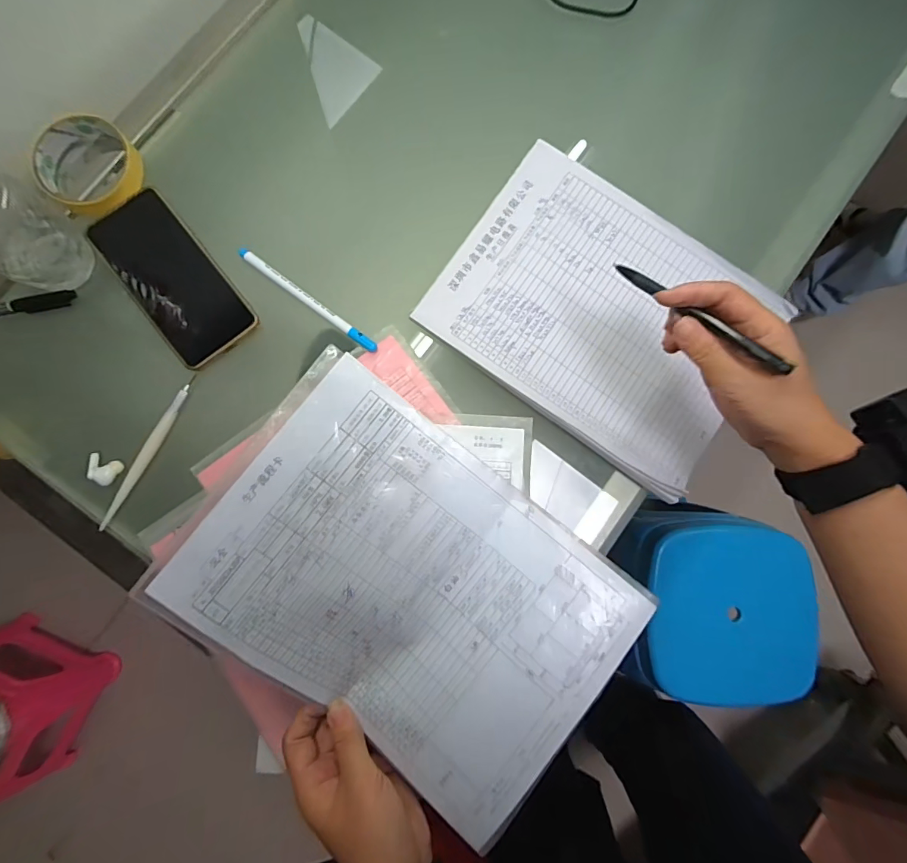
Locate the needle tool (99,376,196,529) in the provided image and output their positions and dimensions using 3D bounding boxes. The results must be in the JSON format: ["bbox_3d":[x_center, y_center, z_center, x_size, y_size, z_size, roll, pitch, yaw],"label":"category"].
[{"bbox_3d":[-0.265,0.018,0.385,0.011,0.009,0.144,29,84,0],"label":"needle tool"}]

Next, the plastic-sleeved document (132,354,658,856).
[{"bbox_3d":[-0.031,0.116,0.323,0.290,0.031,0.210,38,85,0],"label":"plastic-sleeved document"}]

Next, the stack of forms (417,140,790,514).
[{"bbox_3d":[0.138,-0.108,0.411,0.283,0.015,0.218,34,85,0],"label":"stack of forms"}]

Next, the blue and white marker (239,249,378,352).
[{"bbox_3d":[-0.131,-0.119,0.399,0.148,0.006,0.012,37,84,1],"label":"blue and white marker"}]

